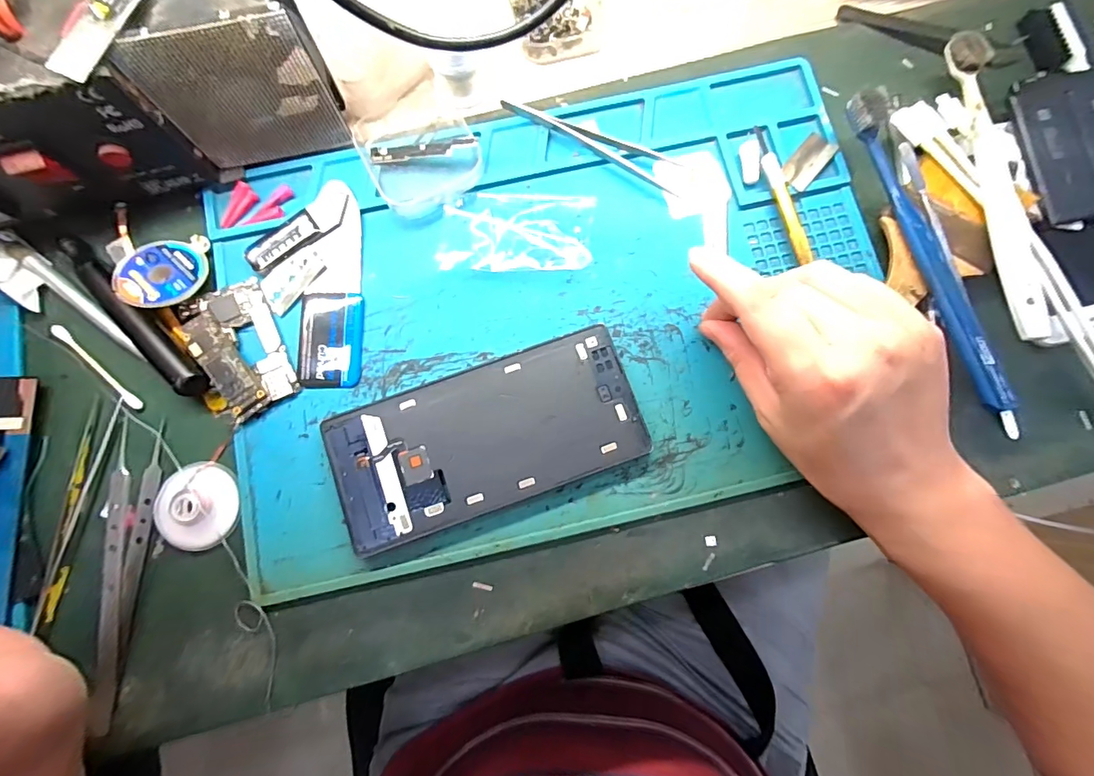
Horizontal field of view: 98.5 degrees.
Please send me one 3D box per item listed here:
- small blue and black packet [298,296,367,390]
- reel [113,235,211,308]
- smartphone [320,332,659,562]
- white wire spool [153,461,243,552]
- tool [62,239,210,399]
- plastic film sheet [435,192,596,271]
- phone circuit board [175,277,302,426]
[{"bbox_3d":[-0.122,-0.028,0.265,0.035,0.004,0.055,0,82,1],"label":"small blue and black packet"},{"bbox_3d":[-0.216,-0.066,0.262,0.043,0.008,0.044,-3,82,0],"label":"reel"},{"bbox_3d":[-0.032,0.026,0.254,0.161,0.010,0.076,-19,82,-2],"label":"smartphone"},{"bbox_3d":[-0.185,0.063,0.248,0.036,0.010,0.044,-13,82,-1],"label":"white wire spool"},{"bbox_3d":[-0.231,-0.042,0.257,0.117,0.011,0.016,43,85,6],"label":"tool"},{"bbox_3d":[-0.018,-0.090,0.271,0.087,0.012,0.045,2,82,1],"label":"plastic film sheet"},{"bbox_3d":[-0.173,-0.021,0.263,0.047,0.011,0.075,-25,81,-14],"label":"phone circuit board"}]

